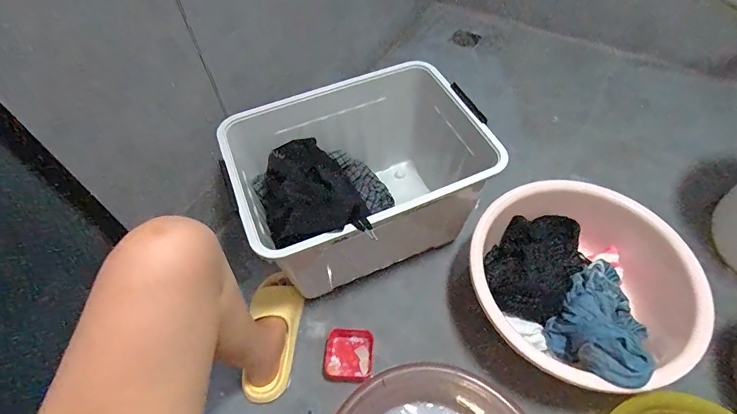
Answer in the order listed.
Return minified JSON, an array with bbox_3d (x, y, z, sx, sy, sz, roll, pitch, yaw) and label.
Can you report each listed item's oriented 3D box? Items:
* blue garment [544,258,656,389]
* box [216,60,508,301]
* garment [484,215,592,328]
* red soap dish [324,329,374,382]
[{"bbox_3d":[0.412,0.184,0.686,0.141,0.121,0.233,31,62,21],"label":"blue garment"},{"bbox_3d":[-0.013,-0.042,0.822,0.443,0.284,0.316,-19,57,-11],"label":"box"},{"bbox_3d":[0.325,0.101,0.780,0.158,0.064,0.236,33,62,22],"label":"garment"},{"bbox_3d":[-0.037,0.284,0.773,0.088,0.027,0.095,2,56,3],"label":"red soap dish"}]

